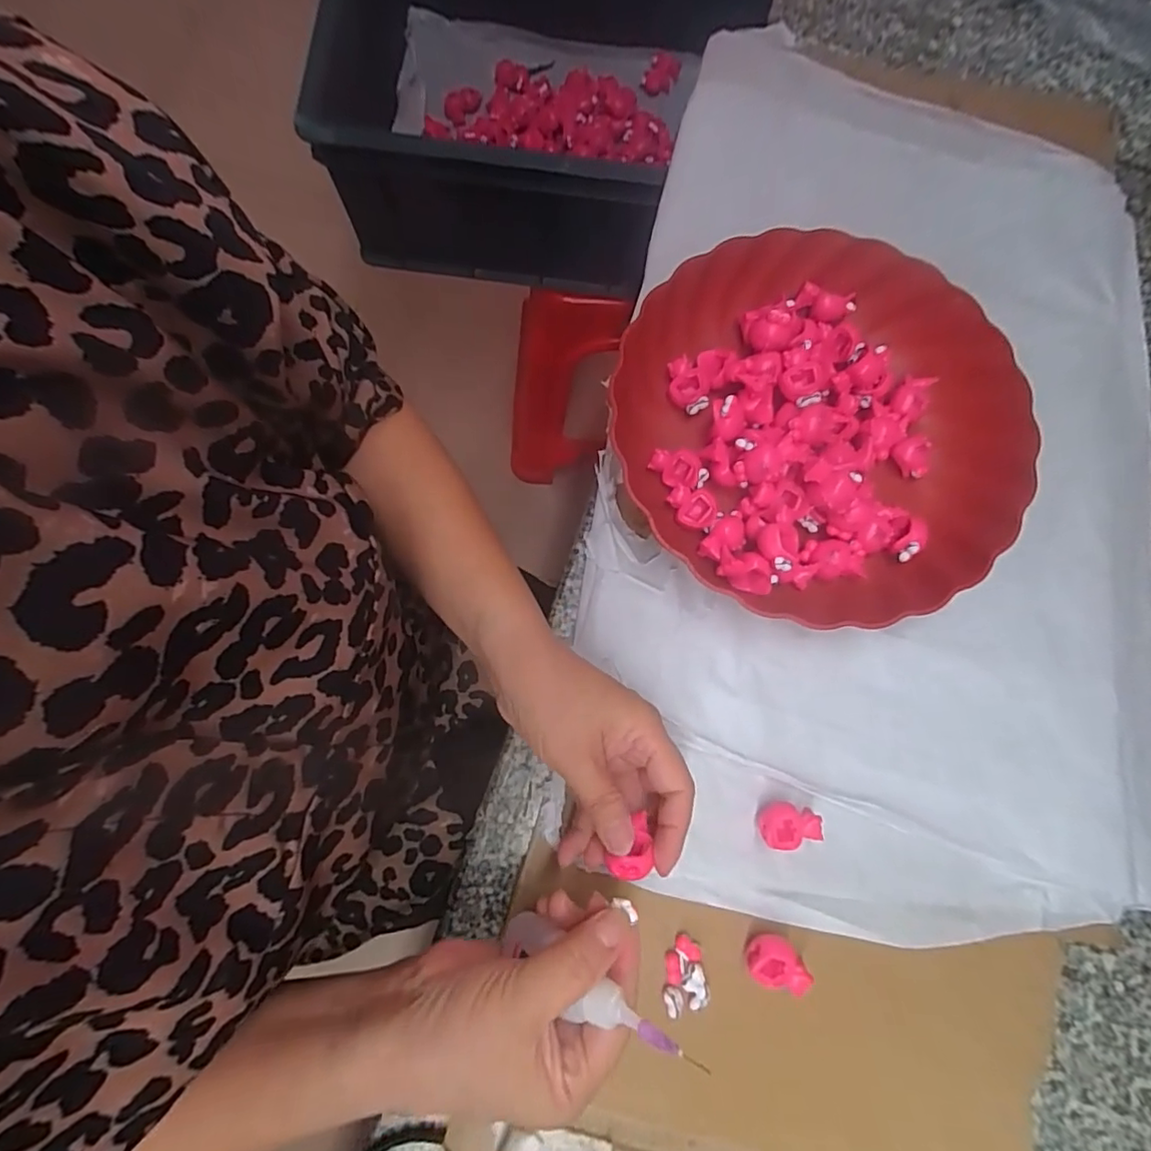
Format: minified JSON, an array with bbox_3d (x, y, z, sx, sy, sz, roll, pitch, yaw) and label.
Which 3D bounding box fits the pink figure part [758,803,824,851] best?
[{"bbox_3d":[0.118,0.138,0.314,0.032,0.016,0.024,-5,80,-2],"label":"pink figure part"}]

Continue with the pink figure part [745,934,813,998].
[{"bbox_3d":[0.108,0.209,0.303,0.033,0.018,0.025,42,82,6],"label":"pink figure part"}]

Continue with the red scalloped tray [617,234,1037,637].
[{"bbox_3d":[0.150,-0.094,0.346,0.227,0.043,0.238,-34,82,-6],"label":"red scalloped tray"}]

